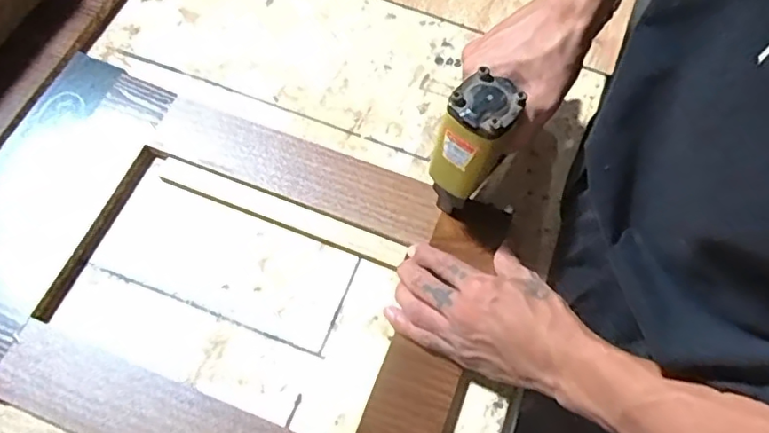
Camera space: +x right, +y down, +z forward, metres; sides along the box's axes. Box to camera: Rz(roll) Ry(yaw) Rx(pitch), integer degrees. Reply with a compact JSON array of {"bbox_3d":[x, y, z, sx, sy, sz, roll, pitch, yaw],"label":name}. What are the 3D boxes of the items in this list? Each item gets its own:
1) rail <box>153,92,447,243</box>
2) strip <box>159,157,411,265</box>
[{"bbox_3d":[-0.080,-0.040,0.529,0.261,0.018,0.060,21,67,7],"label":"rail"},{"bbox_3d":[-0.095,-0.006,0.510,0.231,0.014,0.019,21,67,7],"label":"strip"}]

